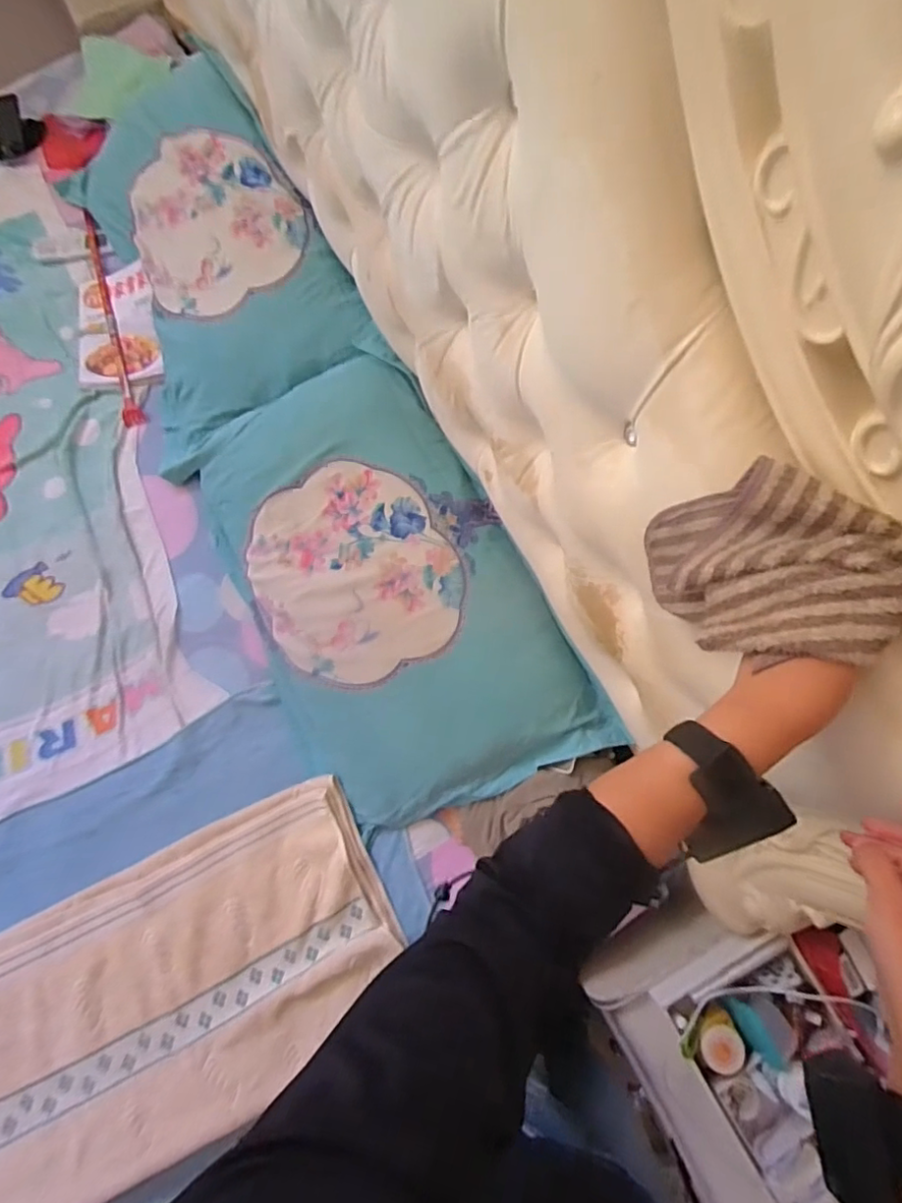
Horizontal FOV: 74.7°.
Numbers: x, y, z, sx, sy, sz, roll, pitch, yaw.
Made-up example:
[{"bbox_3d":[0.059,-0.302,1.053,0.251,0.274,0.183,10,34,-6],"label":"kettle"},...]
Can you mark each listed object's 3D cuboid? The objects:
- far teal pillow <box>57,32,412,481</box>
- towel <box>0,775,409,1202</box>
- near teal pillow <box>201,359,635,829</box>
[{"bbox_3d":[-0.421,-0.610,1.036,0.420,0.133,0.660,-22,77,-5],"label":"far teal pillow"},{"bbox_3d":[-0.402,0.552,0.807,0.671,0.049,0.368,-27,77,-6],"label":"towel"},{"bbox_3d":[-0.109,-0.026,0.915,0.406,0.091,0.694,-26,77,-6],"label":"near teal pillow"}]

